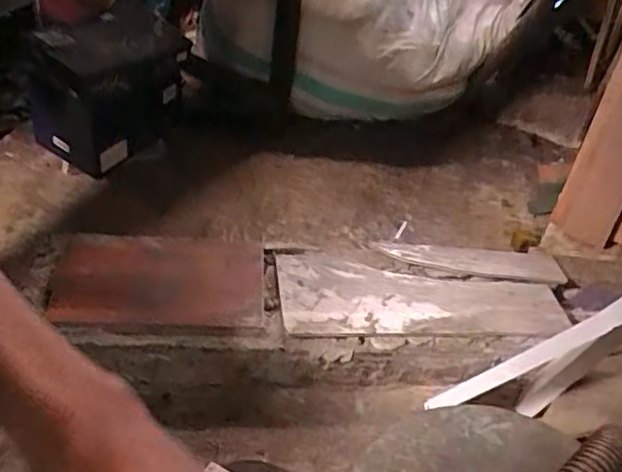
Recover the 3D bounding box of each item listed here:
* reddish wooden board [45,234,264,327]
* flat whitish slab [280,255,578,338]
[{"bbox_3d":[-0.306,0.085,1.281,0.405,0.031,0.214,3,50,-2],"label":"reddish wooden board"},{"bbox_3d":[0.225,0.131,1.302,0.579,0.032,0.211,4,42,-1],"label":"flat whitish slab"}]

